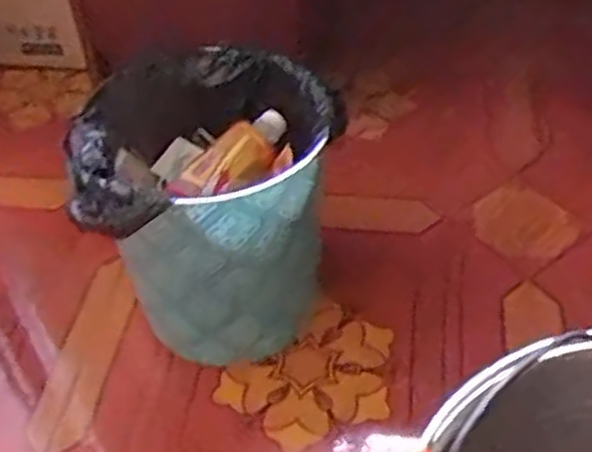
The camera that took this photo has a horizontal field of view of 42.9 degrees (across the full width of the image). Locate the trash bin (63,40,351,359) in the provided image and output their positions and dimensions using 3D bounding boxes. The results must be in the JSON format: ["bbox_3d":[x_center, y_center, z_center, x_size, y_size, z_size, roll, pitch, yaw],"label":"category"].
[{"bbox_3d":[-0.086,-0.016,0.824,0.242,0.274,0.252,-3,44,-1],"label":"trash bin"}]

